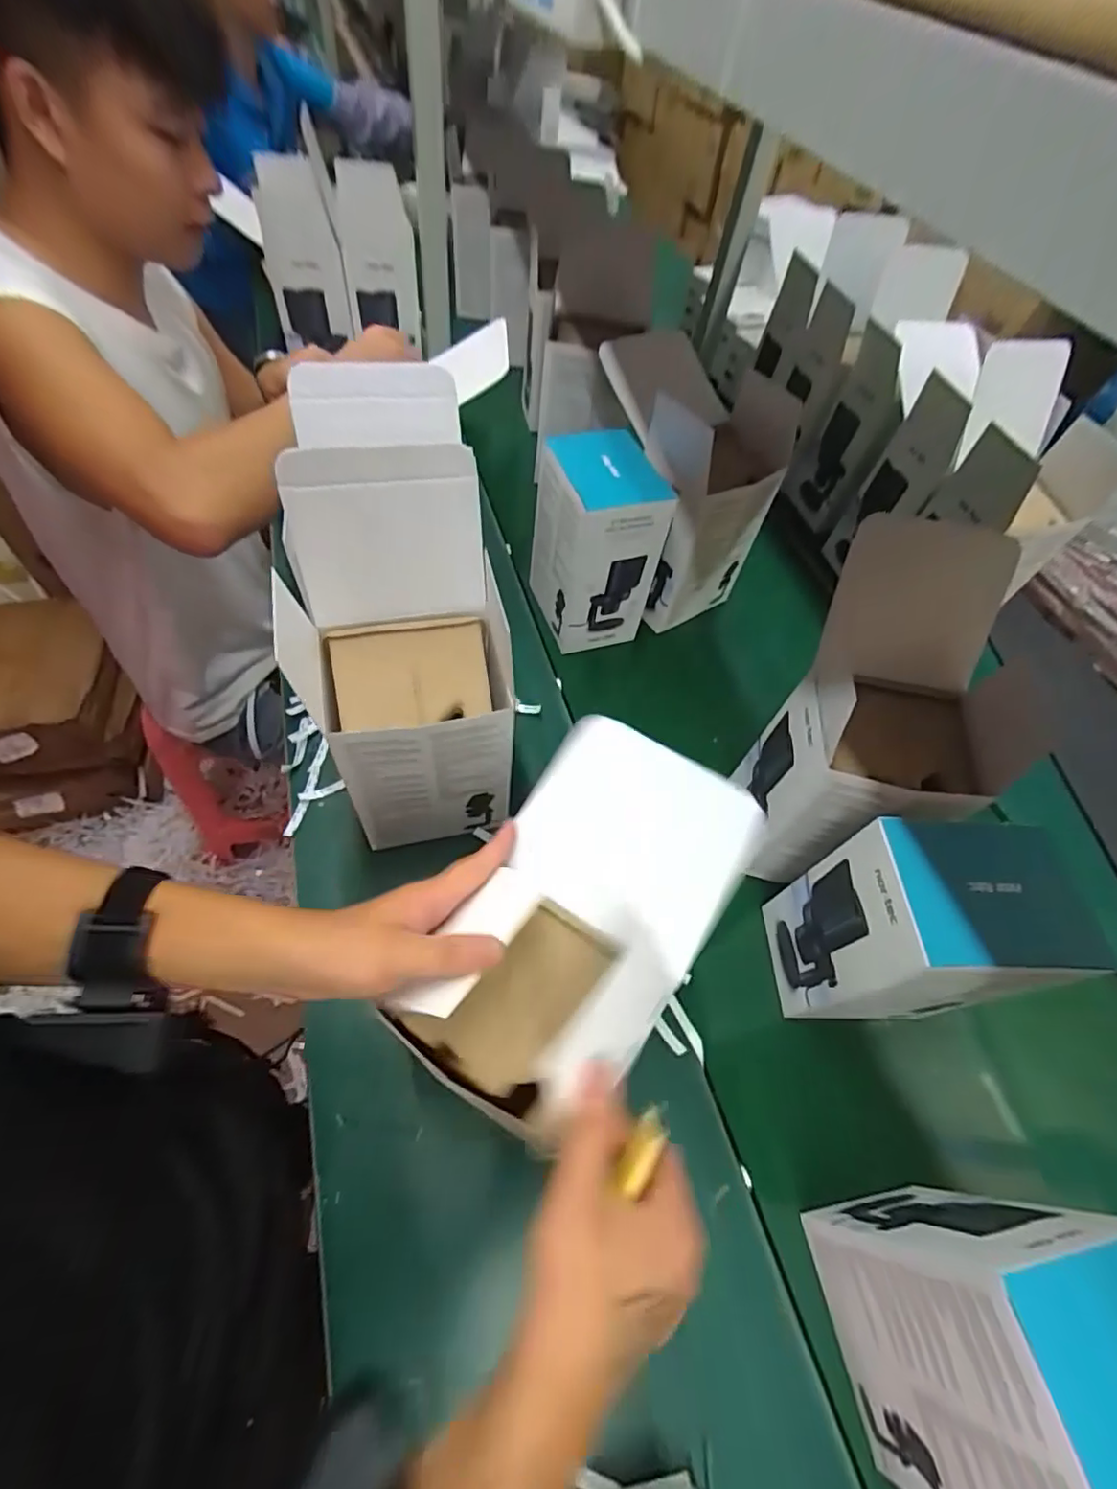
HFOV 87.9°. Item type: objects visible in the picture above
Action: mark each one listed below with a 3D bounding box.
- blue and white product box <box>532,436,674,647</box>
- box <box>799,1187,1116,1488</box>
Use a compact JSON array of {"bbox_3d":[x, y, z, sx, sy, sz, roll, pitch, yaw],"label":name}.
[{"bbox_3d":[0.045,-0.265,0.784,0.133,0.228,0.171,-15,60,-15],"label":"blue and white product box"},{"bbox_3d":[0.289,0.399,0.371,0.120,0.224,0.159,-6,57,-9],"label":"box"}]

